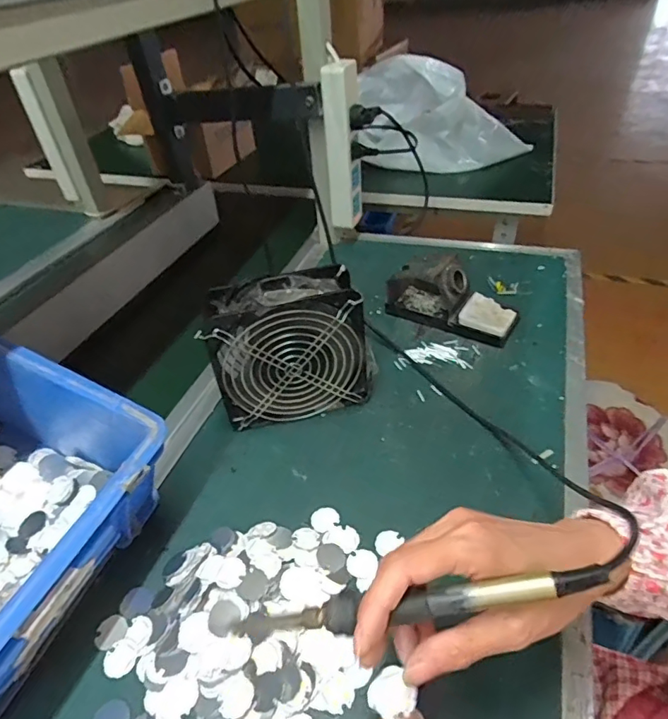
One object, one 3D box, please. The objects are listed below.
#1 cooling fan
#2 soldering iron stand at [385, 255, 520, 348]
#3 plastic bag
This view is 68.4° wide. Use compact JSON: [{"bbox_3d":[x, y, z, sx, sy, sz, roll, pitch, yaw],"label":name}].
[{"bbox_3d":[-0.041,-0.010,0.502,0.155,0.148,0.065,-8,40,-5],"label":"cooling fan"},{"bbox_3d":[0.147,-0.084,0.619,0.164,0.071,0.071,20,46,25],"label":"soldering iron stand"},{"bbox_3d":[0.217,-0.479,0.973,0.332,0.206,0.147,9,42,15],"label":"plastic bag"}]

